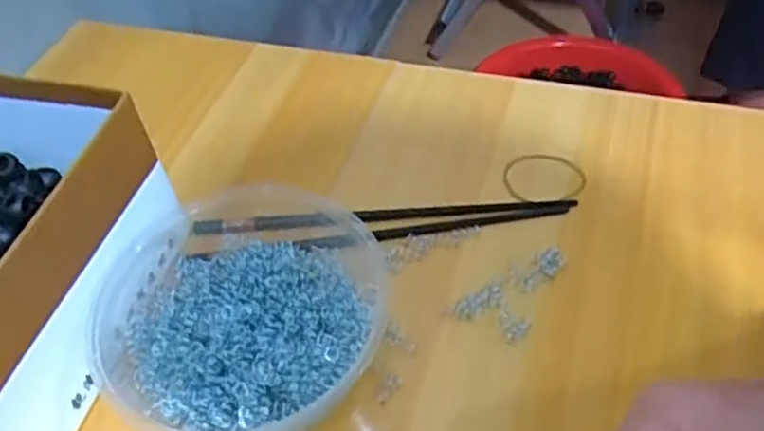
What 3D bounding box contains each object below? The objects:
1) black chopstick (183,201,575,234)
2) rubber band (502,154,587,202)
[{"bbox_3d":[0.000,-0.001,0.432,0.234,0.006,0.011,-5,49,2],"label":"black chopstick"},{"bbox_3d":[0.104,-0.024,0.448,0.052,0.004,0.041,-6,49,1],"label":"rubber band"}]

